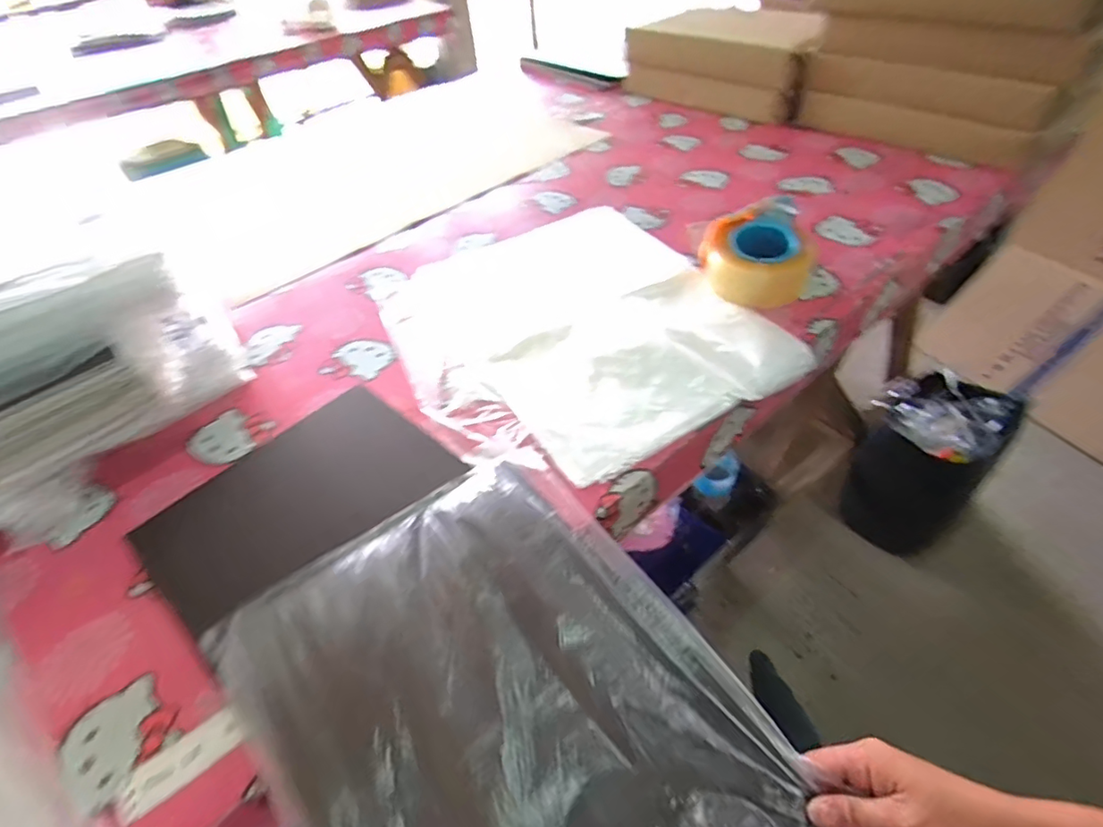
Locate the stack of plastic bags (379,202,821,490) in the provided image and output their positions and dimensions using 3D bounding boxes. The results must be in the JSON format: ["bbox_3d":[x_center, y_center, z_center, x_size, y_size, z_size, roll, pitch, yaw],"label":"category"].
[{"bbox_3d":[0.020,-0.119,0.672,0.389,0.027,0.437,-24,48,-16],"label":"stack of plastic bags"}]

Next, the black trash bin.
[{"bbox_3d":[0.873,0.117,1.310,0.251,0.331,0.279,31,56,31],"label":"black trash bin"}]

